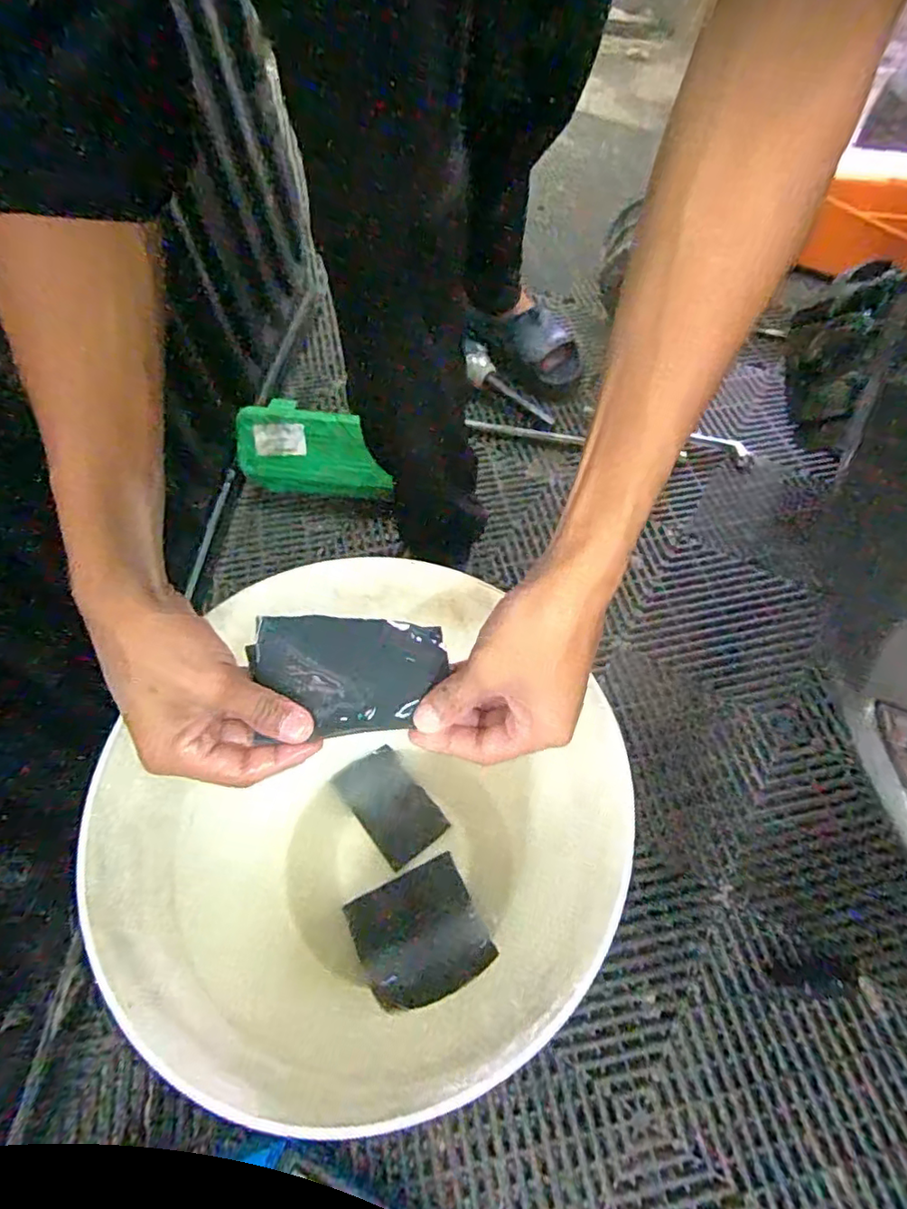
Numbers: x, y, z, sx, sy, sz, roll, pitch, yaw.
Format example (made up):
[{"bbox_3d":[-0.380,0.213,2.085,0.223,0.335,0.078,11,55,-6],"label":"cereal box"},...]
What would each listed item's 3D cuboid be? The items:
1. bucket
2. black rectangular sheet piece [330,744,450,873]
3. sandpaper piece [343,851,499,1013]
[{"bbox_3d":[-0.038,0.197,0.467,0.283,0.322,0.311,0,57,0],"label":"bucket"},{"bbox_3d":[-0.066,0.204,0.616,0.068,0.011,0.114,-35,64,-20],"label":"black rectangular sheet piece"},{"bbox_3d":[-0.032,0.299,0.541,0.110,0.012,0.104,-25,58,-12],"label":"sandpaper piece"}]

